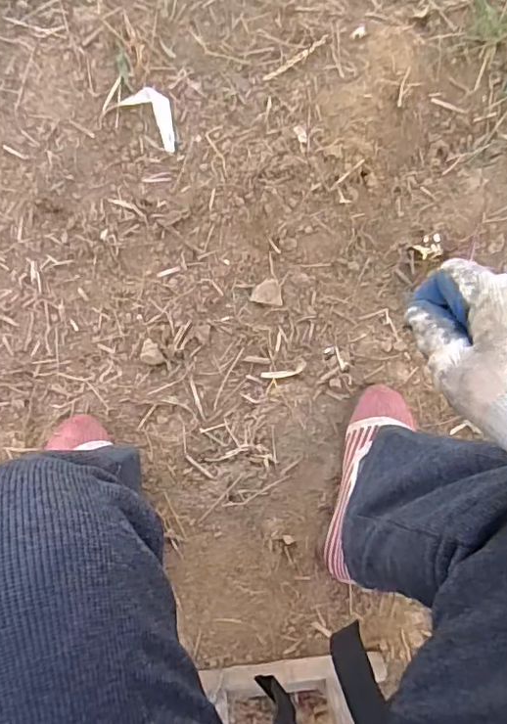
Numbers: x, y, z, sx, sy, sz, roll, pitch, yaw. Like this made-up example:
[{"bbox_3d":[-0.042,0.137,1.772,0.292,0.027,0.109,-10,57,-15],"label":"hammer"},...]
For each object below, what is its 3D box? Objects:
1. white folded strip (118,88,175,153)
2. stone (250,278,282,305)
[{"bbox_3d":[-0.128,-0.329,0.741,0.094,0.009,0.050,43,84,2],"label":"white folded strip"},{"bbox_3d":[0.018,-0.089,0.706,0.039,0.006,0.031,4,84,-3],"label":"stone"}]

